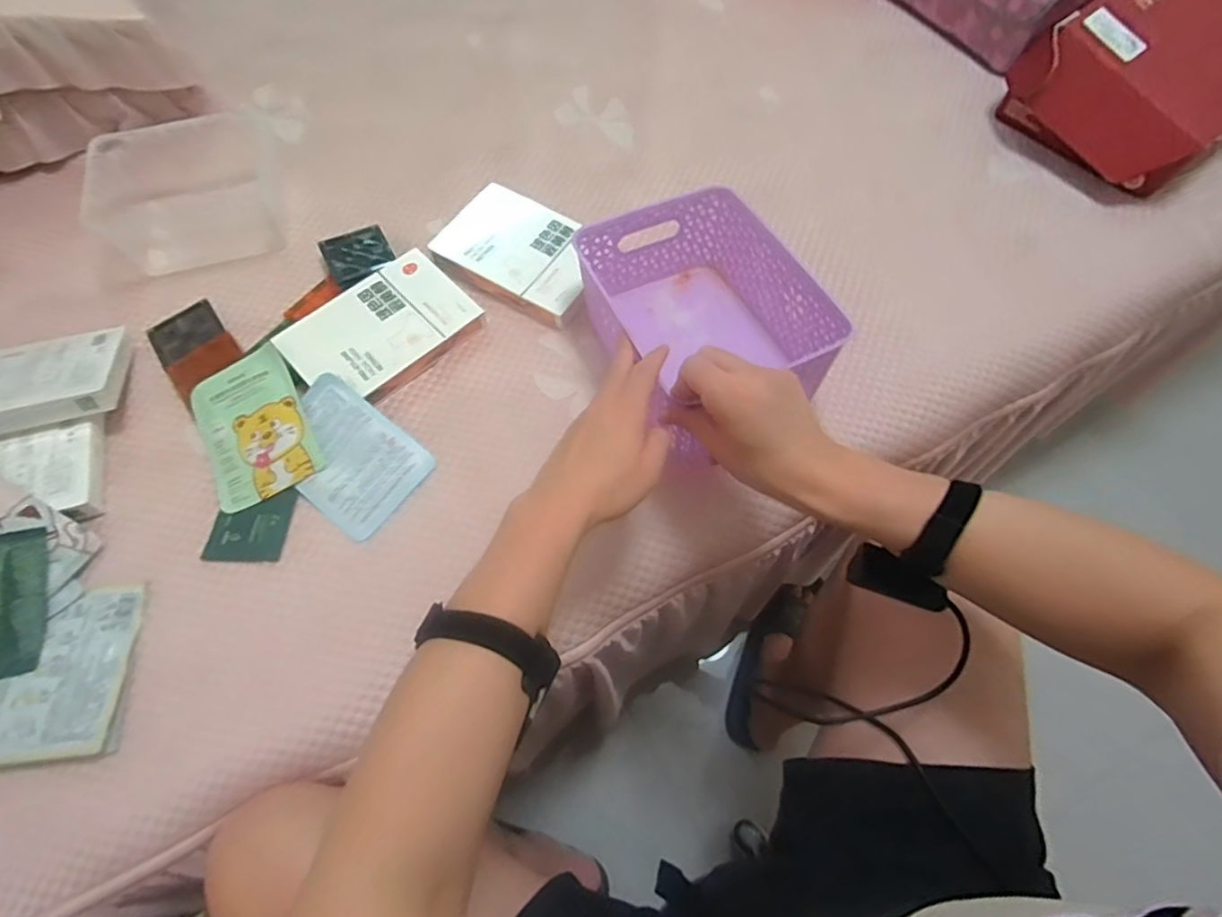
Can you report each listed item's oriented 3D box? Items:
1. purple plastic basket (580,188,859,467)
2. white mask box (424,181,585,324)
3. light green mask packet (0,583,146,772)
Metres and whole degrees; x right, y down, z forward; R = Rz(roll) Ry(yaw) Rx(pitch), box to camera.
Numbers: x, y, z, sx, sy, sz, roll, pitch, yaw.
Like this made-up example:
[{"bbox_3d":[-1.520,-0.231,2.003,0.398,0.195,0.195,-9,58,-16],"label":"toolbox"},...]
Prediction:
[{"bbox_3d":[0.089,-0.146,0.630,0.180,0.114,0.240,-22,66,-9],"label":"purple plastic basket"},{"bbox_3d":[-0.101,-0.243,0.727,0.195,0.027,0.130,30,68,15],"label":"white mask box"},{"bbox_3d":[-0.479,0.182,0.520,0.135,0.022,0.139,-9,64,-3],"label":"light green mask packet"}]

